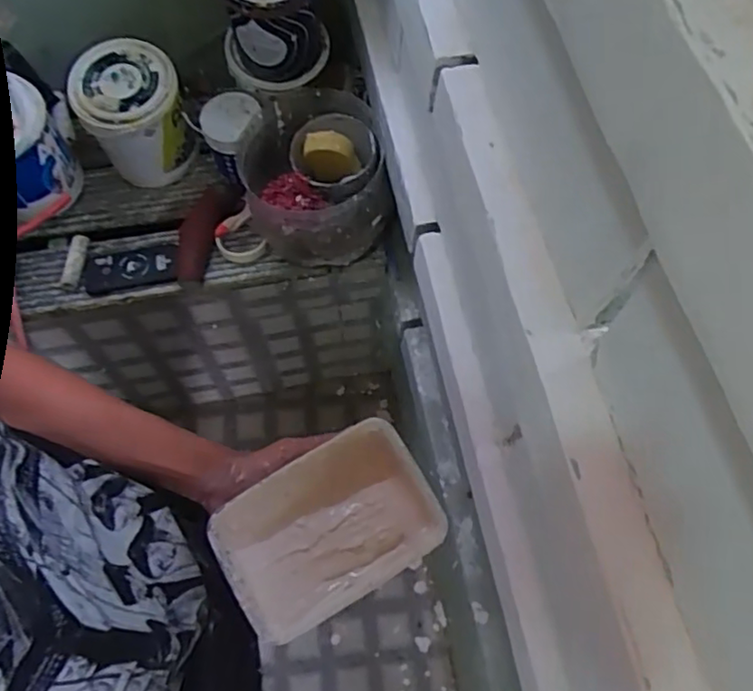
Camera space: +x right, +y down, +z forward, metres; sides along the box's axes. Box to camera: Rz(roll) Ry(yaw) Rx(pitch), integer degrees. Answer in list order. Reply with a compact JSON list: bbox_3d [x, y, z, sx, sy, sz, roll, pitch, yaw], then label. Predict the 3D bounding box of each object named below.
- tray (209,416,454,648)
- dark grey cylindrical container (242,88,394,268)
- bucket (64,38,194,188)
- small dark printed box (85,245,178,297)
[{"bbox_3d":[-0.038,0.147,0.520,0.169,0.045,0.111,-29,68,-12],"label":"tray"},{"bbox_3d":[-0.103,-0.273,1.107,0.221,0.203,0.239,0,64,-1],"label":"dark grey cylindrical container"},{"bbox_3d":[-0.425,-0.398,1.169,0.173,0.218,0.165,0,64,-1],"label":"bucket"},{"bbox_3d":[-0.435,-0.134,1.155,0.158,0.012,0.083,-8,65,-5],"label":"small dark printed box"}]

